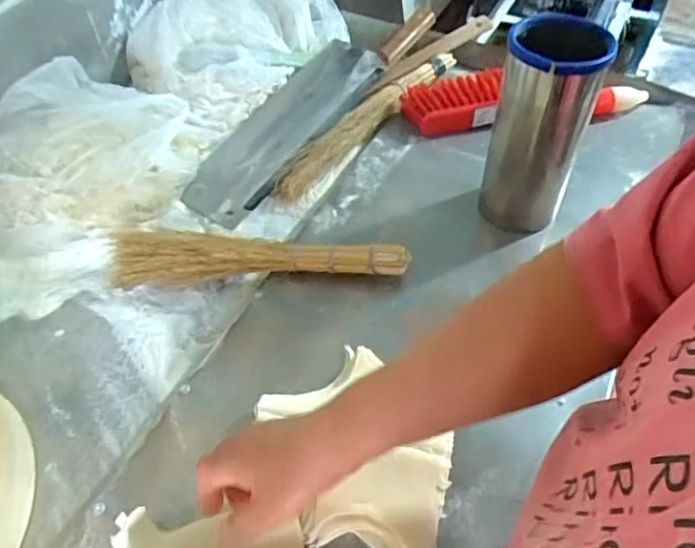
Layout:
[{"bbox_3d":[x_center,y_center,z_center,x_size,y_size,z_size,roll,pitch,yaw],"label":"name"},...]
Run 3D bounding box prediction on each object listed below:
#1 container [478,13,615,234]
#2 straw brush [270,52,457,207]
[{"bbox_3d":[0.189,-0.152,0.575,0.083,0.196,0.093,8,54,9],"label":"container"},{"bbox_3d":[0.020,-0.203,0.748,0.043,0.030,0.322,36,62,26],"label":"straw brush"}]

